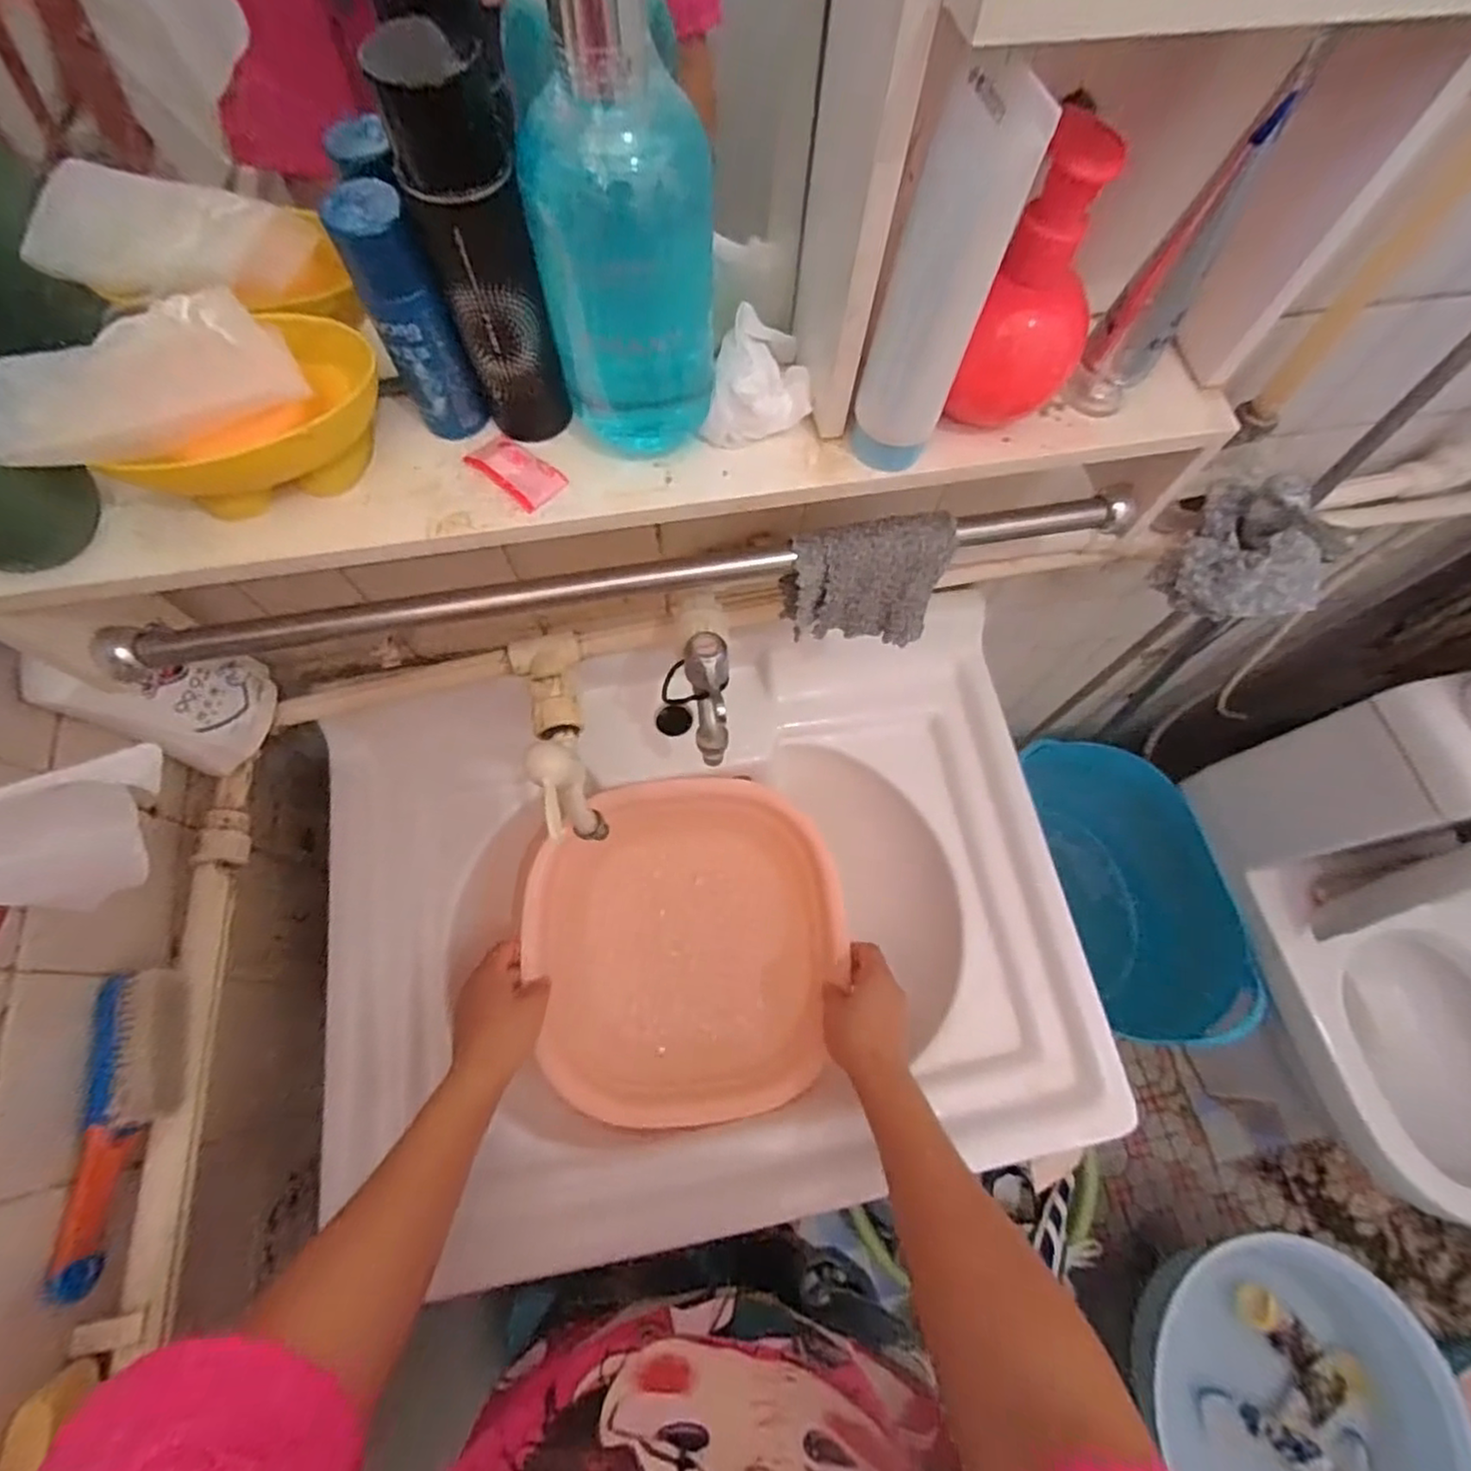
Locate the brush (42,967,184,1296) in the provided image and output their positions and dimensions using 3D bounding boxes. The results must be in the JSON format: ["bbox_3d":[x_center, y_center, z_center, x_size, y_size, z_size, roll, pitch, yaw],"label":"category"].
[{"bbox_3d":[-0.345,0.217,0.382,0.034,0.033,0.157,-10,68,-6],"label":"brush"}]

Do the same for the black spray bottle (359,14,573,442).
[{"bbox_3d":[-0.098,-0.183,0.270,0.038,0.137,0.034,-14,69,-7],"label":"black spray bottle"}]

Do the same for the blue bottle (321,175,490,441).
[{"bbox_3d":[-0.136,-0.175,0.283,0.029,0.099,0.026,-23,70,-10],"label":"blue bottle"}]

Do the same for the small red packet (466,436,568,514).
[{"bbox_3d":[-0.105,-0.127,0.320,0.045,0.007,0.025,37,71,12],"label":"small red packet"}]

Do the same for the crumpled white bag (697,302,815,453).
[{"bbox_3d":[0.016,-0.171,0.321,0.043,0.033,0.063,20,69,6],"label":"crumpled white bag"}]

